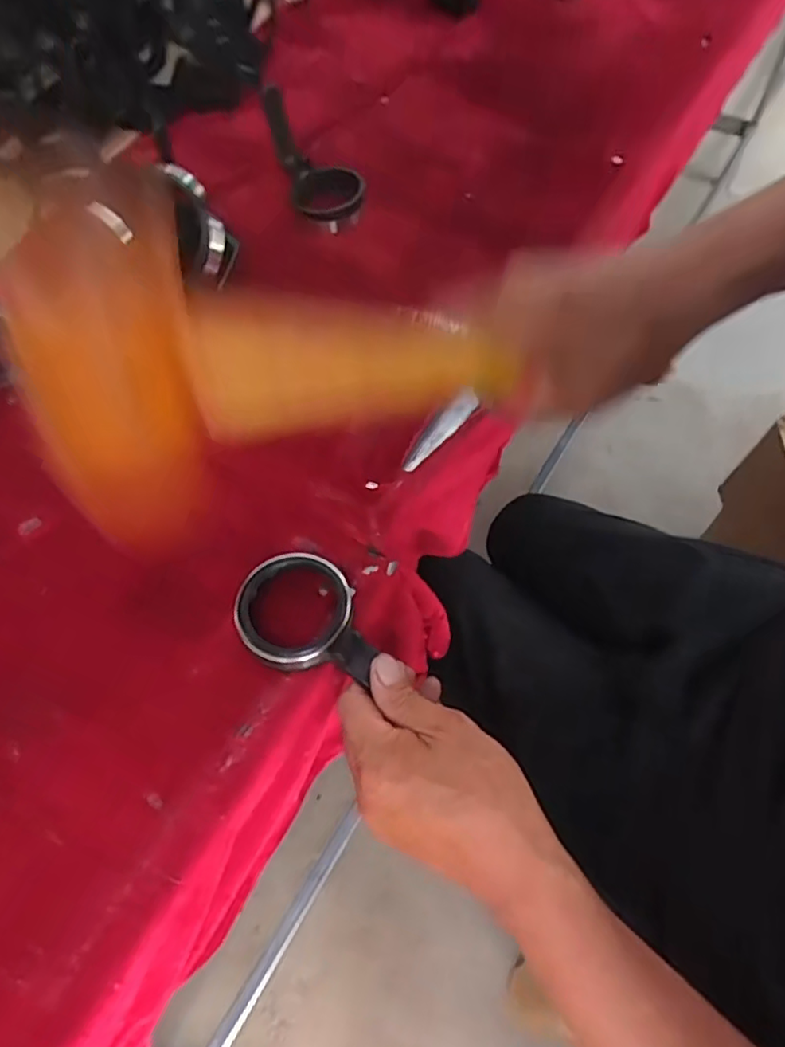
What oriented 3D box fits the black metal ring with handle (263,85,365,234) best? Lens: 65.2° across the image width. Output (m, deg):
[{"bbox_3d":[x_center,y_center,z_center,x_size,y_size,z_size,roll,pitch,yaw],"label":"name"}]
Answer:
[{"bbox_3d":[-0.082,-0.357,0.613,0.067,0.064,0.134,-34,87,-17],"label":"black metal ring with handle"}]

